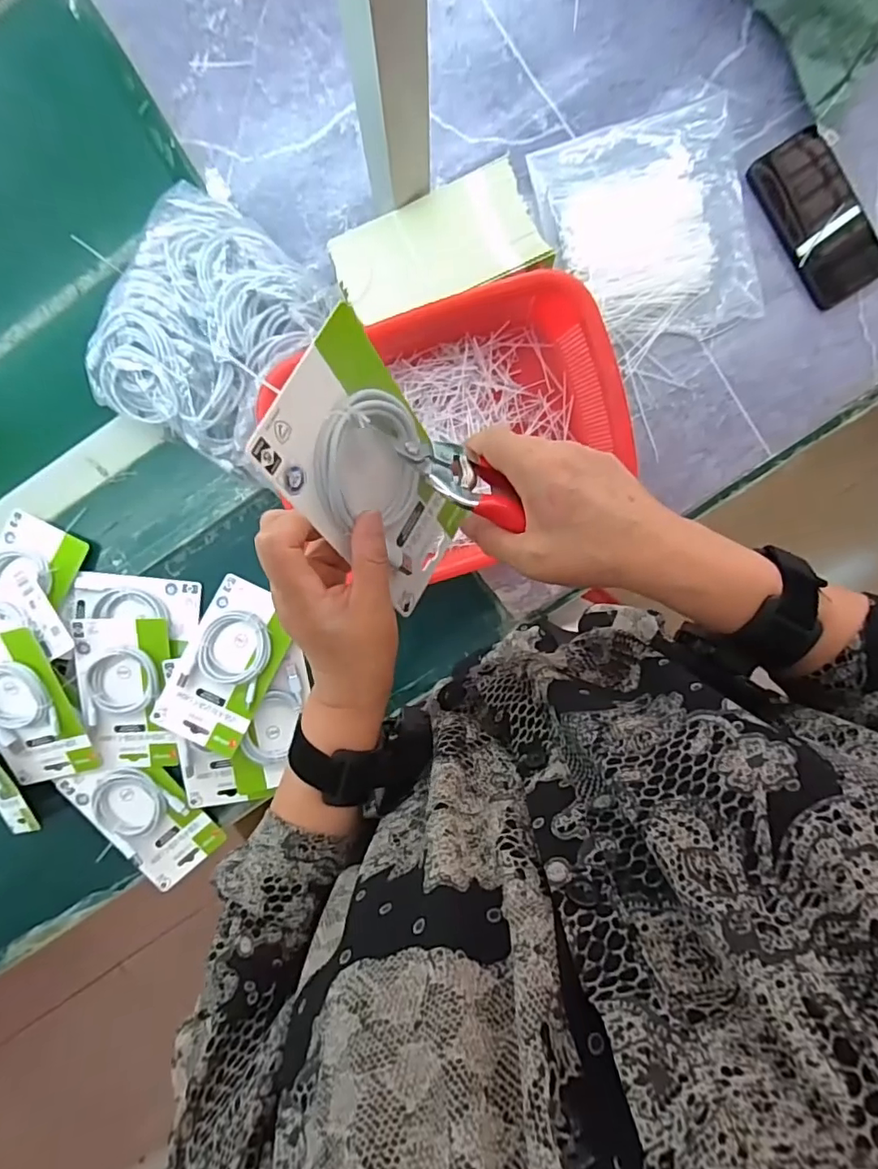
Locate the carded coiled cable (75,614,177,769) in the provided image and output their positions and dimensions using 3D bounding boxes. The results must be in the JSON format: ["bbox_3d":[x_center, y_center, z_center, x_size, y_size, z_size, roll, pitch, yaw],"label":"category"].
[{"bbox_3d":[-0.351,0.127,0.635,0.094,0.018,0.175,0,95,1],"label":"carded coiled cable"}]

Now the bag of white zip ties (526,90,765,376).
[{"bbox_3d":[0.221,-0.368,0.599,0.201,0.026,0.225,-15,95,2],"label":"bag of white zip ties"}]

